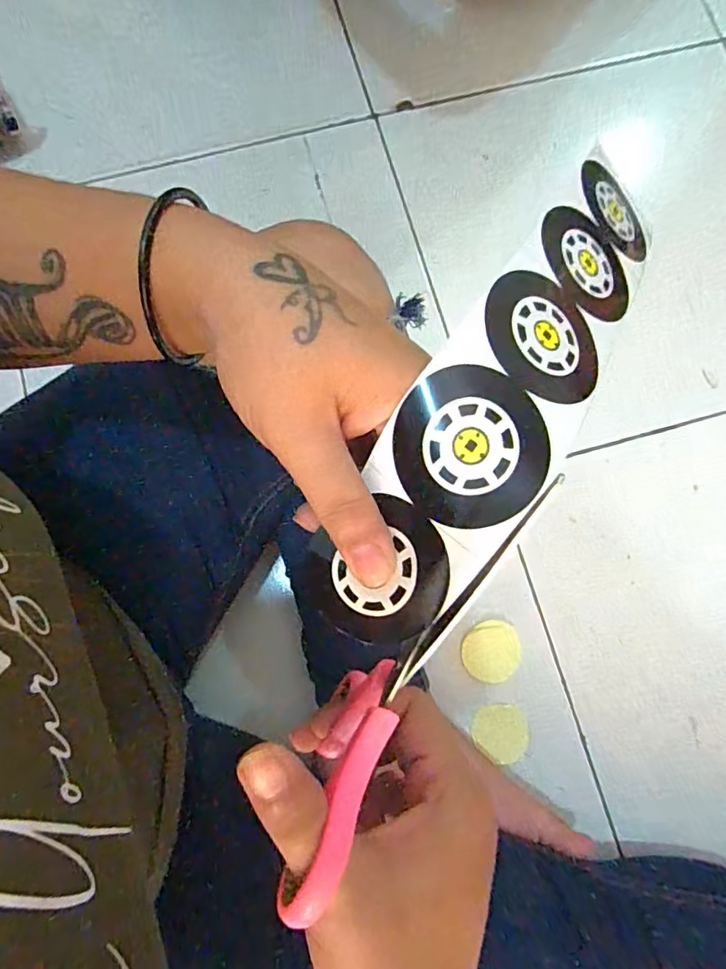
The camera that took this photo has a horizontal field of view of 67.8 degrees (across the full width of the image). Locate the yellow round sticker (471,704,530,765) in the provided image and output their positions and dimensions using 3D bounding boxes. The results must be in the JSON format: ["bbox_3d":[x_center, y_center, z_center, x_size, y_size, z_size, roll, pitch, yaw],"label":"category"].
[{"bbox_3d":[0.117,0.212,0.458,0.046,0.004,0.047,0,79,-1],"label":"yellow round sticker"}]

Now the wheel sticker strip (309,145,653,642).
[{"bbox_3d":[0.057,-0.045,0.188,0.048,0.037,0.216,32,72,5],"label":"wheel sticker strip"}]

